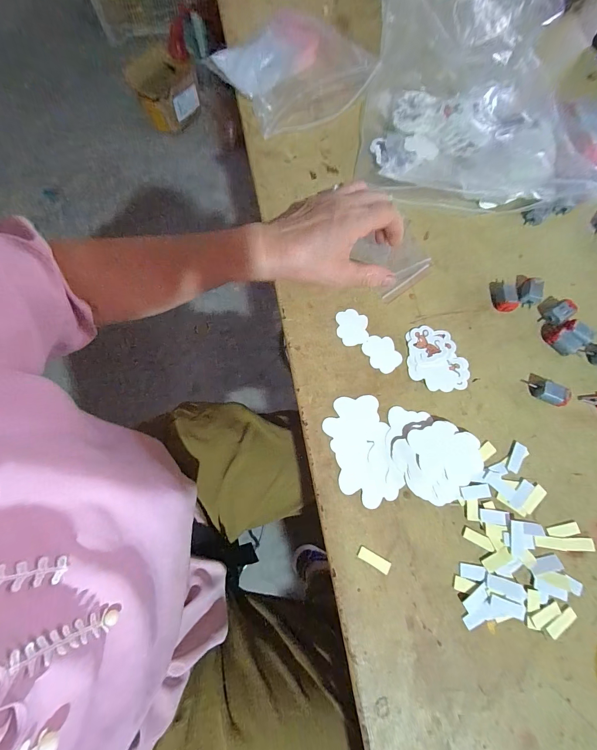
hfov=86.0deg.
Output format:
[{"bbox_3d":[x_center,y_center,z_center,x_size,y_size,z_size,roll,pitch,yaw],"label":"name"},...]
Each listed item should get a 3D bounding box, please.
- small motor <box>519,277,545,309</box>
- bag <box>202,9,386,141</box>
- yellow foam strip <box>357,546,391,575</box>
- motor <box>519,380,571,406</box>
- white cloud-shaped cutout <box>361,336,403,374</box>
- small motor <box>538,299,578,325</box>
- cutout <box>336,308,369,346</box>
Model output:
[{"bbox_3d":[0.254,-0.090,0.350,0.018,0.018,0.030,19,73,6],"label":"small motor"},{"bbox_3d":[-0.013,-0.417,0.436,0.173,0.045,0.176,-33,75,-10],"label":"bag"},{"bbox_3d":[0.065,0.159,0.274,0.029,0.004,0.010,27,74,9],"label":"yellow foam strip"},{"bbox_3d":[0.245,0.016,0.316,0.038,0.016,0.018,22,73,7],"label":"motor"},{"bbox_3d":[0.088,-0.023,0.333,0.034,0.004,0.041,-25,74,-8],"label":"white cloud-shaped cutout"},{"bbox_3d":[0.278,-0.066,0.343,0.028,0.017,0.020,-33,75,-10],"label":"small motor"},{"bbox_3d":[0.058,-0.052,0.342,0.033,0.004,0.041,-2,72,0],"label":"cutout"}]

